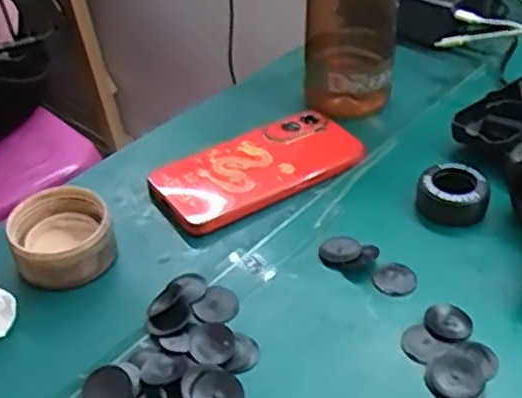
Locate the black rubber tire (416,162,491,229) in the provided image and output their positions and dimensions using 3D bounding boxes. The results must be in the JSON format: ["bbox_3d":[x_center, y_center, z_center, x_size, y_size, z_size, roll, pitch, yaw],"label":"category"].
[{"bbox_3d":[0.138,-0.005,0.515,0.049,0.023,0.048,8,40,13],"label":"black rubber tire"}]

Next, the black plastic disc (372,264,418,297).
[{"bbox_3d":[0.087,0.052,0.462,0.026,0.004,0.025,-2,39,2],"label":"black plastic disc"}]

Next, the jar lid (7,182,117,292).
[{"bbox_3d":[-0.132,0.028,0.483,0.063,0.045,0.060,-2,39,2],"label":"jar lid"}]

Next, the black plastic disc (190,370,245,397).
[{"bbox_3d":[-0.024,0.109,0.399,0.028,0.004,0.028,4,62,-8],"label":"black plastic disc"}]

